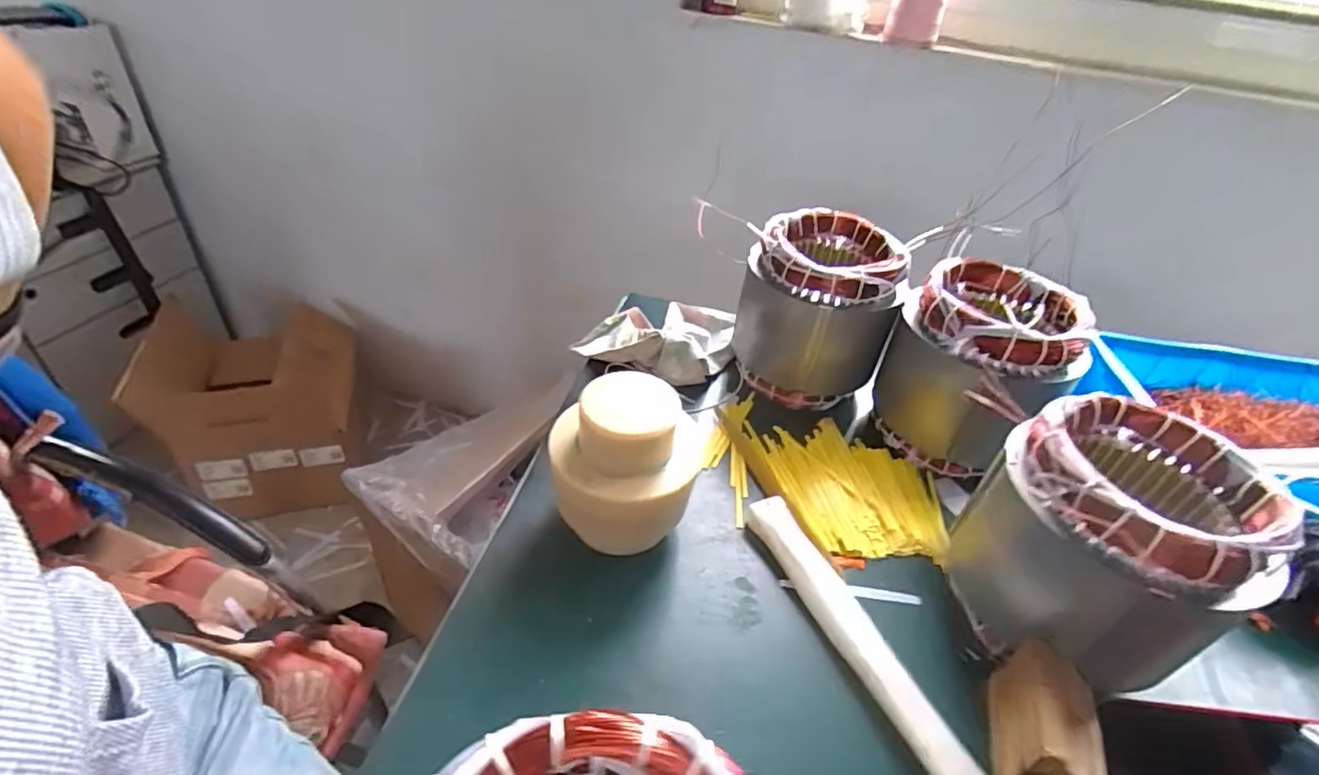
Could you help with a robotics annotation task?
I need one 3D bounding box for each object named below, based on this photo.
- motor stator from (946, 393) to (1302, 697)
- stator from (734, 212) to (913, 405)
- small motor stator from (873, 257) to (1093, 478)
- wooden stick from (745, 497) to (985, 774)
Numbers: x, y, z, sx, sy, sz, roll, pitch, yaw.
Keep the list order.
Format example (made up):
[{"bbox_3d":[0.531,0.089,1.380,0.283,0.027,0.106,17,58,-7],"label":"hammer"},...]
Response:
[{"bbox_3d":[0.306,0.111,0.419,0.138,0.159,0.139,5,38,-4],"label":"motor stator"},{"bbox_3d":[0.164,-0.085,0.639,0.148,0.157,0.138,11,38,5],"label":"stator"},{"bbox_3d":[0.299,-0.019,0.578,0.154,0.157,0.145,24,41,20],"label":"small motor stator"},{"bbox_3d":[0.151,0.195,0.415,0.032,0.028,0.299,-12,42,-23],"label":"wooden stick"}]

